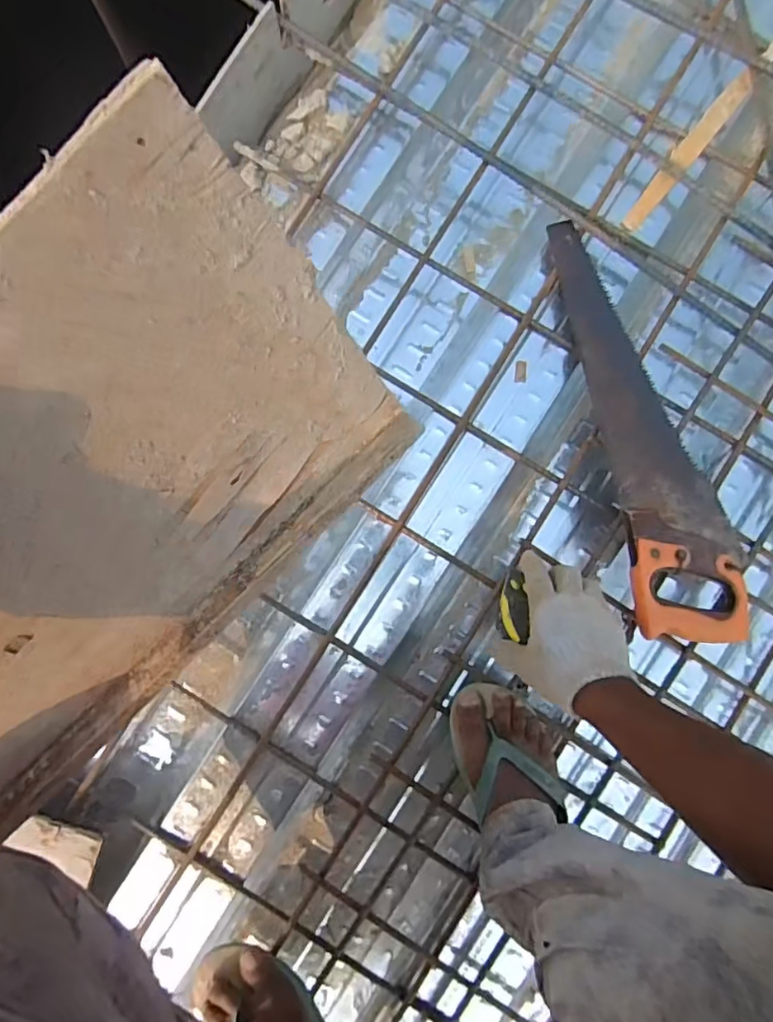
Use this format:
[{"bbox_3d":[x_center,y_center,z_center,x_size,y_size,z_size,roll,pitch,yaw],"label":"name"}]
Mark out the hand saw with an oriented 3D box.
[{"bbox_3d":[0.304,-0.103,0.661,0.126,0.026,0.497,-8,79,-5],"label":"hand saw"}]

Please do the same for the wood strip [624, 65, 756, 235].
[{"bbox_3d":[0.376,-0.449,0.716,0.028,0.013,0.239,39,88,2],"label":"wood strip"}]

